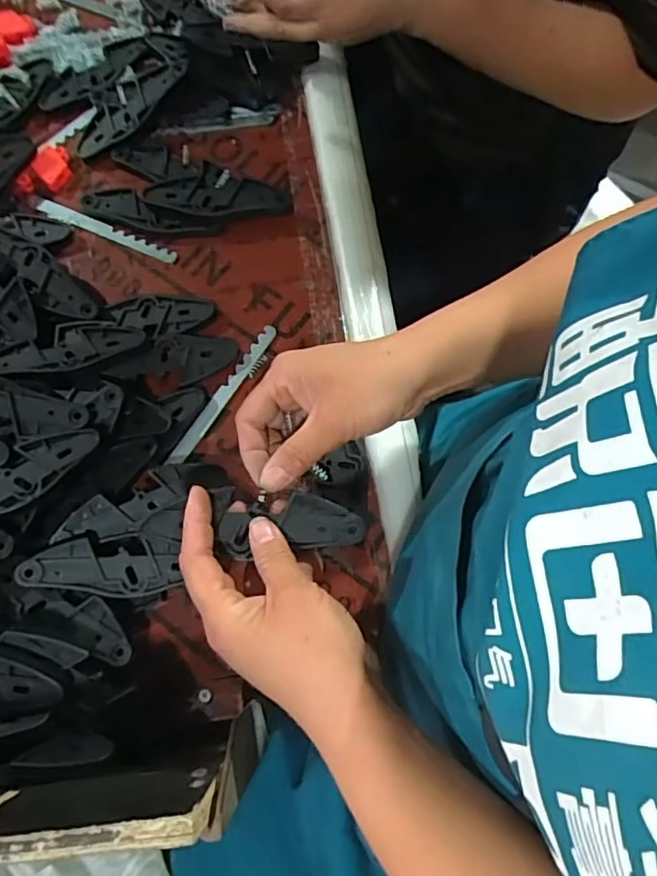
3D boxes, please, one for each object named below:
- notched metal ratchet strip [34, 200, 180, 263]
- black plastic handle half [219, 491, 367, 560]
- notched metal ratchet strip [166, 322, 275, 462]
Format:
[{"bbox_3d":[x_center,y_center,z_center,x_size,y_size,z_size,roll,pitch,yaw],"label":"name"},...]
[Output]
[{"bbox_3d":[-0.203,-0.187,0.510,0.143,0.004,0.012,23,93,6],"label":"notched metal ratchet strip"},{"bbox_3d":[-0.021,0.052,0.339,0.084,0.007,0.034,-3,74,-5],"label":"black plastic handle half"},{"bbox_3d":[-0.084,-0.036,0.462,0.012,0.004,0.138,34,76,1],"label":"notched metal ratchet strip"}]

